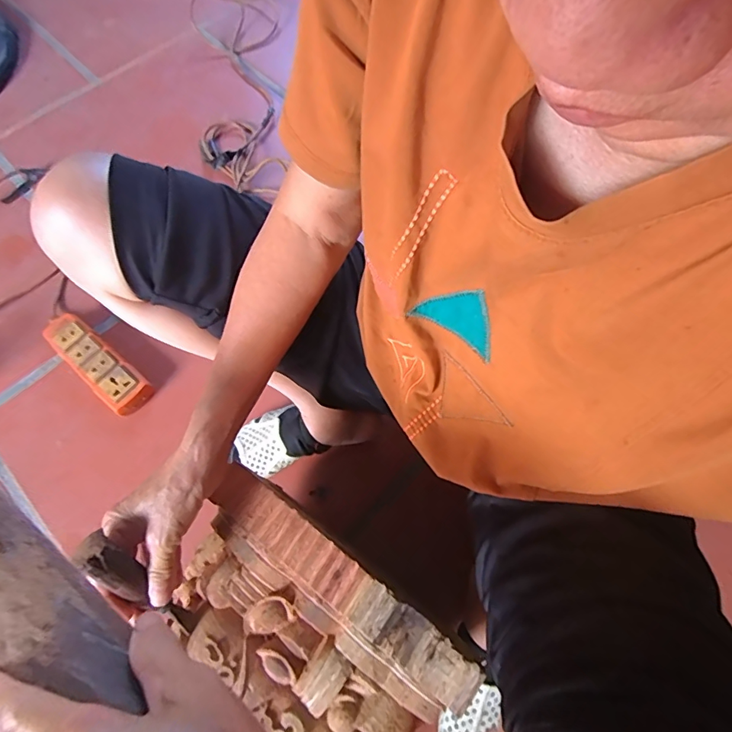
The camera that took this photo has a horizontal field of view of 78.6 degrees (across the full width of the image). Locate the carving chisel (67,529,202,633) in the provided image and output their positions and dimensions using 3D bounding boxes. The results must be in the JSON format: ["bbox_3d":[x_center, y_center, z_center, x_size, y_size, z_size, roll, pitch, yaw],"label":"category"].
[{"bbox_3d":[-0.181,0.176,0.357,0.023,0.124,0.019,-34,35,-12],"label":"carving chisel"}]

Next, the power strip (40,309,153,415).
[{"bbox_3d":[-0.414,-0.004,0.690,0.191,0.046,0.062,36,73,15],"label":"power strip"}]

